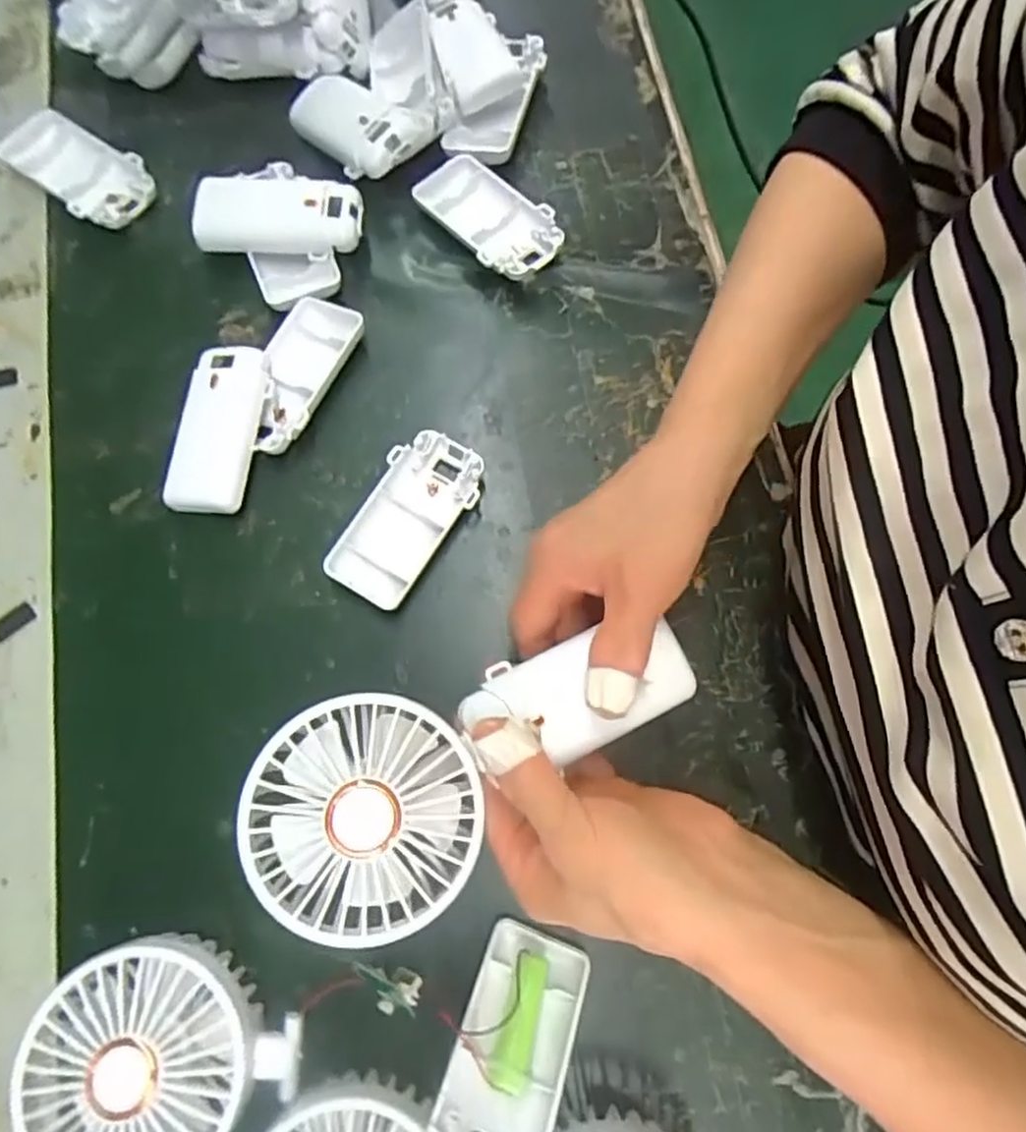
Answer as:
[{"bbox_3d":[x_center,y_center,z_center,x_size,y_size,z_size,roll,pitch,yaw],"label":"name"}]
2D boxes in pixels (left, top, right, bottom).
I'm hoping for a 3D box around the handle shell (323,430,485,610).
[{"bbox_3d":[-0.054,-0.025,0.360,0.048,0.017,0.094,31,78,8],"label":"handle shell"}]

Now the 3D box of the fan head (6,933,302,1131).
[{"bbox_3d":[-0.144,0.198,0.285,0.099,0.047,0.087,-32,77,-8],"label":"fan head"}]

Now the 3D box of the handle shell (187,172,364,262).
[{"bbox_3d":[-0.134,-0.202,0.398,0.092,0.024,0.047,6,75,2],"label":"handle shell"}]

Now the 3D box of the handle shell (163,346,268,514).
[{"bbox_3d":[-0.157,-0.072,0.369,0.040,0.020,0.090,8,75,3],"label":"handle shell"}]

